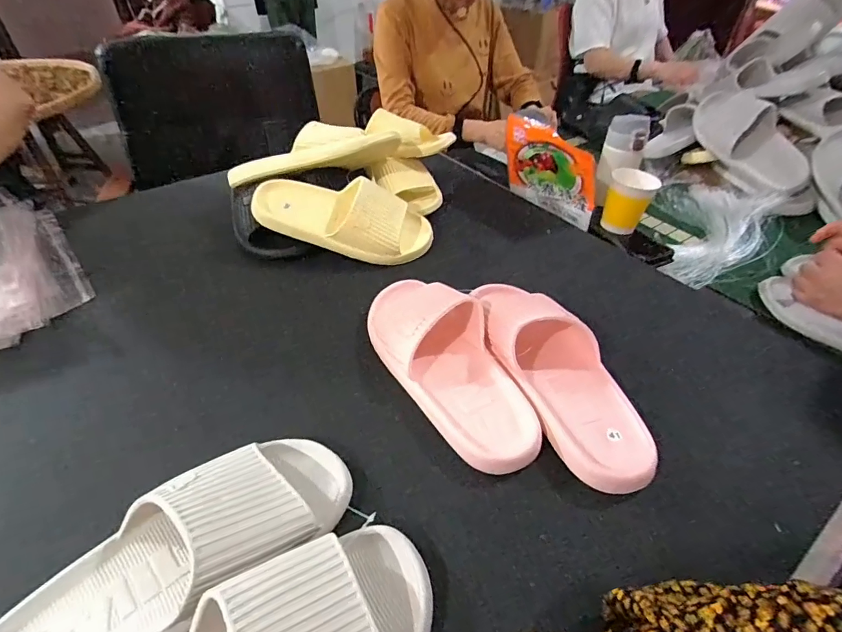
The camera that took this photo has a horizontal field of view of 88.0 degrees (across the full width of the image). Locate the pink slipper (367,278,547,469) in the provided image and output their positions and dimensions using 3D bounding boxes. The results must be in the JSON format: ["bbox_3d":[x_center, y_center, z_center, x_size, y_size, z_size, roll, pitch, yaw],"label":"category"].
[{"bbox_3d":[0.025,0.034,0.436,0.098,0.060,0.244,-20,47,-21],"label":"pink slipper"}]

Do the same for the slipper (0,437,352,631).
[{"bbox_3d":[-0.167,0.157,0.299,0.237,0.070,0.101,-29,50,-23],"label":"slipper"}]

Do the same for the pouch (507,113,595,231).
[{"bbox_3d":[0.207,-0.233,0.706,0.059,0.148,0.180,-22,48,-23],"label":"pouch"}]

